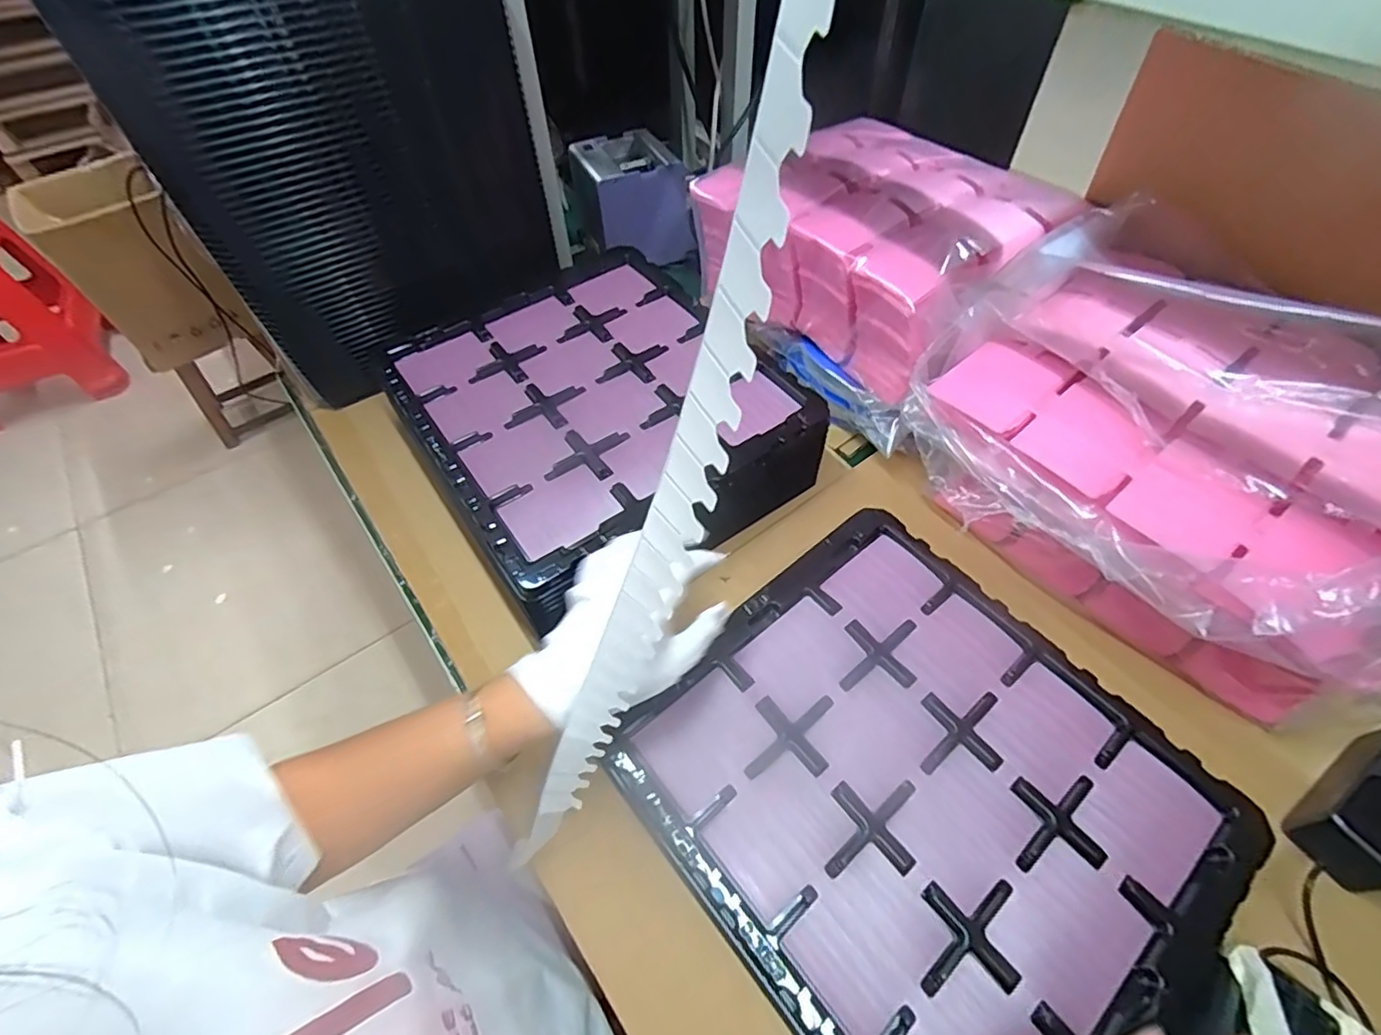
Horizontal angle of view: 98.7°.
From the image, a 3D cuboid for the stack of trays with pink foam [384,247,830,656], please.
[{"bbox_3d":[-0.101,-0.109,0.634,0.344,0.089,0.386,-33,61,-20],"label":"stack of trays with pink foam"}]

